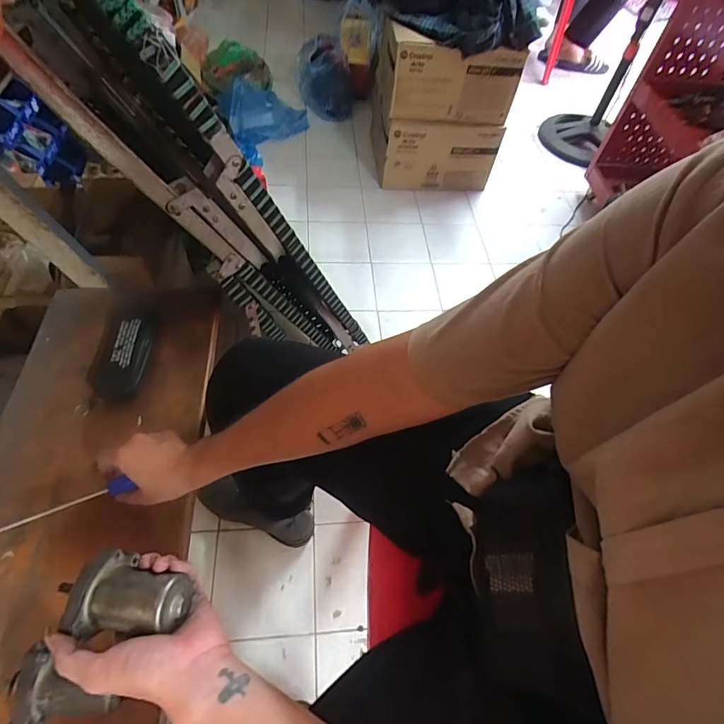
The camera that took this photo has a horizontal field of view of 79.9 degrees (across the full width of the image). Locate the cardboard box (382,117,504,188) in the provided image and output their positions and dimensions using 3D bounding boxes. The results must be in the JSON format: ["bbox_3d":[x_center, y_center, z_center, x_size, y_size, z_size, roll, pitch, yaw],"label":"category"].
[{"bbox_3d":[0.254,-0.784,1.593,0.443,0.274,0.198,4,56,-2],"label":"cardboard box"}]

